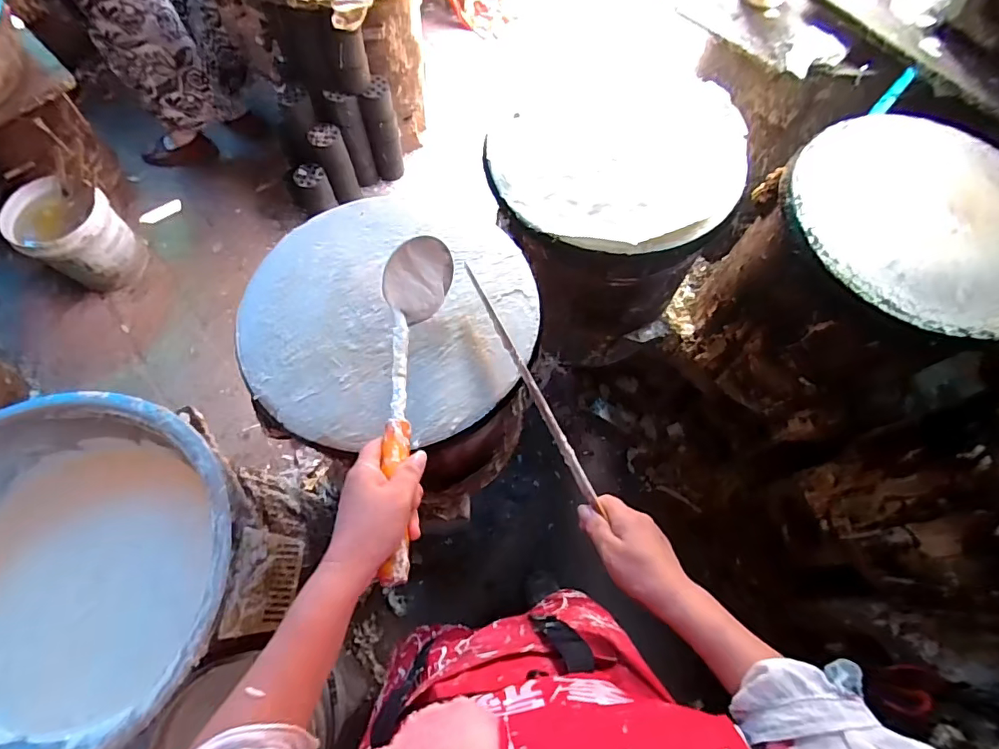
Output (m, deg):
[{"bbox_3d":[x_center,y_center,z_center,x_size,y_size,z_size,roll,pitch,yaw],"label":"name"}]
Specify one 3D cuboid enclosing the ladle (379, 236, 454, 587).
[{"bbox_3d":[-0.085,0.016,0.501,0.069,0.076,0.367,-3,60,-2],"label":"ladle"}]

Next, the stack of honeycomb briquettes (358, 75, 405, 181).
[{"bbox_3d":[-0.373,-0.778,1.600,0.093,0.319,0.077,-4,68,-3],"label":"stack of honeycomb briquettes"}]

